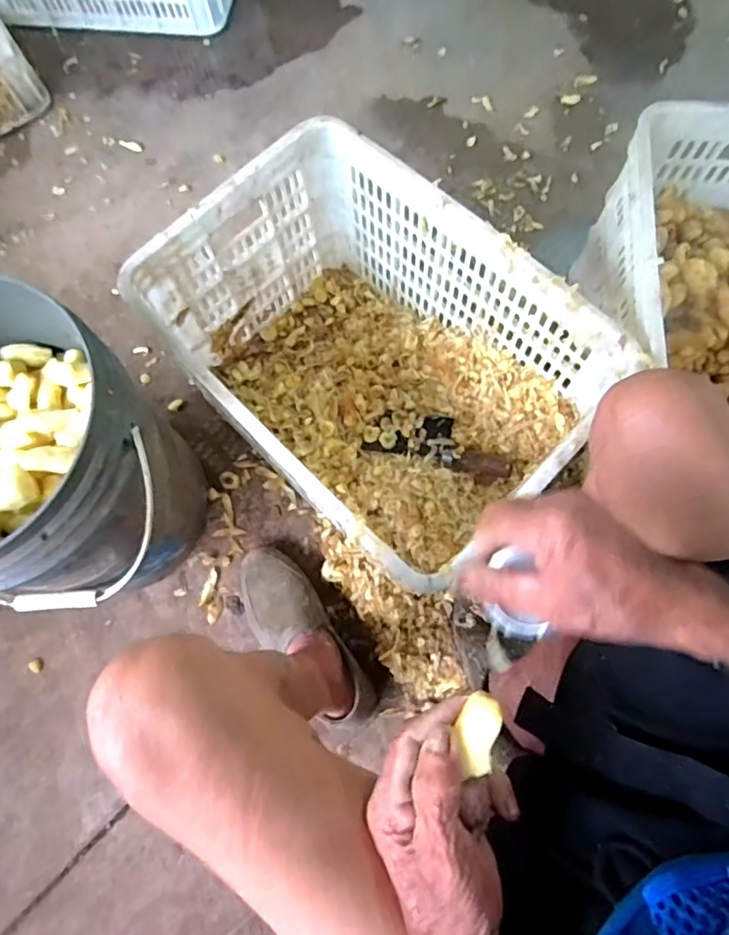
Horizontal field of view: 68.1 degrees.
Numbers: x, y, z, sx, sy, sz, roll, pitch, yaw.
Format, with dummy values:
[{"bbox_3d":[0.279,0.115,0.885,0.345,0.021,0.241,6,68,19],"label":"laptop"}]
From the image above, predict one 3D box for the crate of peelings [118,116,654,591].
[{"bbox_3d":[0.015,-0.127,0.725,0.355,0.295,0.515,-44,73,-7],"label":"crate of peelings"}]

